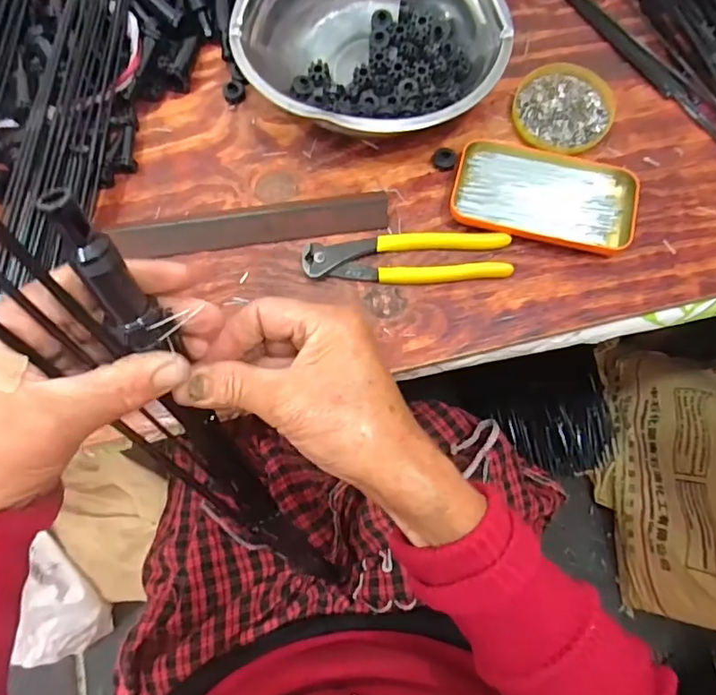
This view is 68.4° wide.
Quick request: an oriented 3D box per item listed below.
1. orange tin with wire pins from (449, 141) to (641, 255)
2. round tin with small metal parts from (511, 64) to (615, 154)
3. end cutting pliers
[{"bbox_3d":[0.152,-0.127,0.433,0.142,0.017,0.079,13,75,5],"label":"orange tin with wire pins"},{"bbox_3d":[0.177,-0.208,0.459,0.080,0.012,0.085,0,74,1],"label":"round tin with small metal parts"},{"bbox_3d":[0.039,-0.071,0.423,0.162,0.013,0.039,0,74,1],"label":"end cutting pliers"}]

